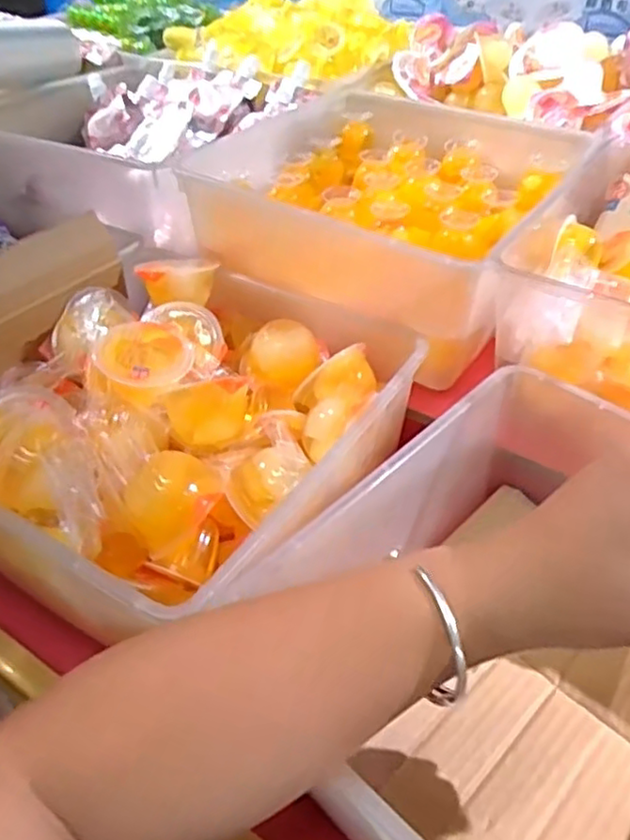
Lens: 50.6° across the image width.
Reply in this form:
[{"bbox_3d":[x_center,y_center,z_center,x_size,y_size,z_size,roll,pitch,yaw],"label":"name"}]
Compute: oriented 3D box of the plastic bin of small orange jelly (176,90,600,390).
[{"bbox_3d":[0.064,-0.198,0.626,0.301,0.111,0.303,22,46,22],"label":"plastic bin of small orange jelly"}]

